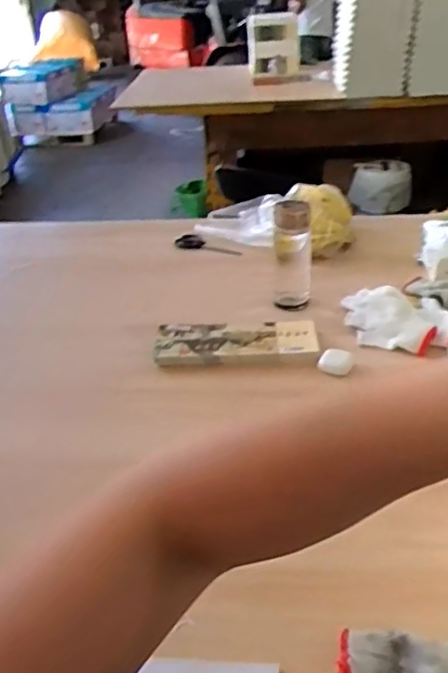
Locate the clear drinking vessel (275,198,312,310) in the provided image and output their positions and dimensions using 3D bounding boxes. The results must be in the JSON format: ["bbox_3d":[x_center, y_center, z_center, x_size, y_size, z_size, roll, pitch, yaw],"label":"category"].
[{"bbox_3d":[0.124,-0.148,1.055,0.061,0.168,0.072,1,32,7],"label":"clear drinking vessel"}]

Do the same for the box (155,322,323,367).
[{"bbox_3d":[0.022,0.012,0.976,0.260,0.029,0.100,-3,32,2],"label":"box"}]

